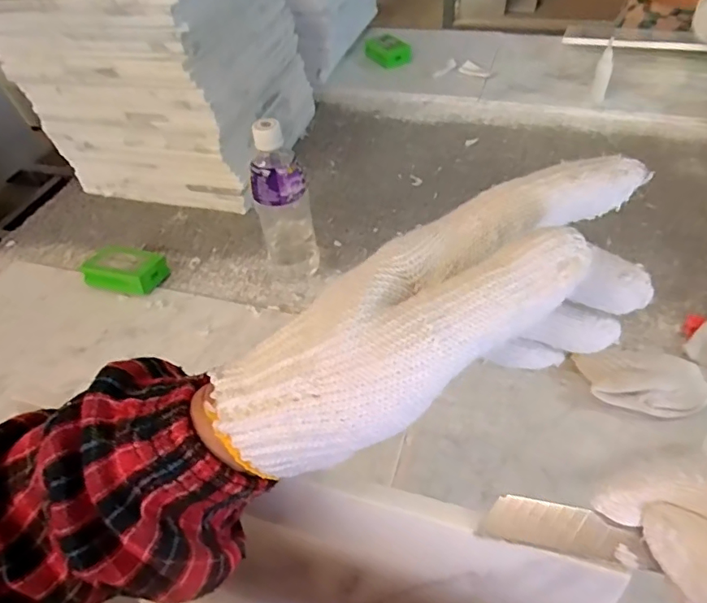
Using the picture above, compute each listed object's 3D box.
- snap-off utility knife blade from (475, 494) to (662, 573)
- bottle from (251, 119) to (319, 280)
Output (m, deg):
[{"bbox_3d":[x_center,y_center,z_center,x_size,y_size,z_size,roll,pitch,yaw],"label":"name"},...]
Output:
[{"bbox_3d":[0.081,0.089,0.204,0.058,0.004,0.019,10,77,11],"label":"snap-off utility knife blade"},{"bbox_3d":[-0.085,-0.111,0.634,0.065,0.212,0.055,-16,47,-6],"label":"bottle"}]

